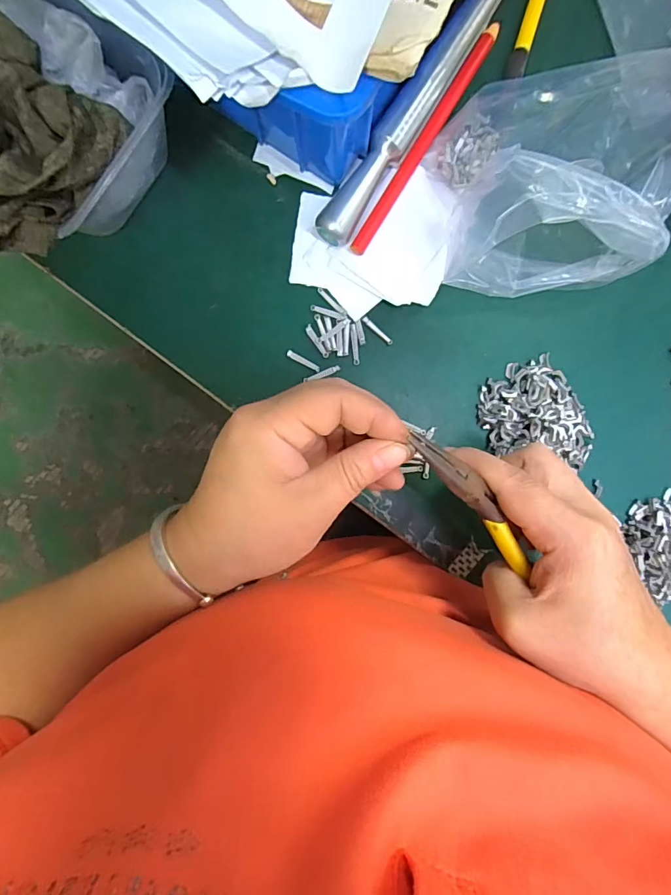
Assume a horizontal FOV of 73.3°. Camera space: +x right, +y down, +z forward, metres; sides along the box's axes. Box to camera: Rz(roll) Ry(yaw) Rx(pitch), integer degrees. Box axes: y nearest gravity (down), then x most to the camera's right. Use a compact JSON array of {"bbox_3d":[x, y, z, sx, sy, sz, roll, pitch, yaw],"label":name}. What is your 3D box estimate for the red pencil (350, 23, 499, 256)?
[{"bbox_3d":[0.054,-0.183,0.268,0.012,0.007,0.153,32,93,-2],"label":"red pencil"}]

